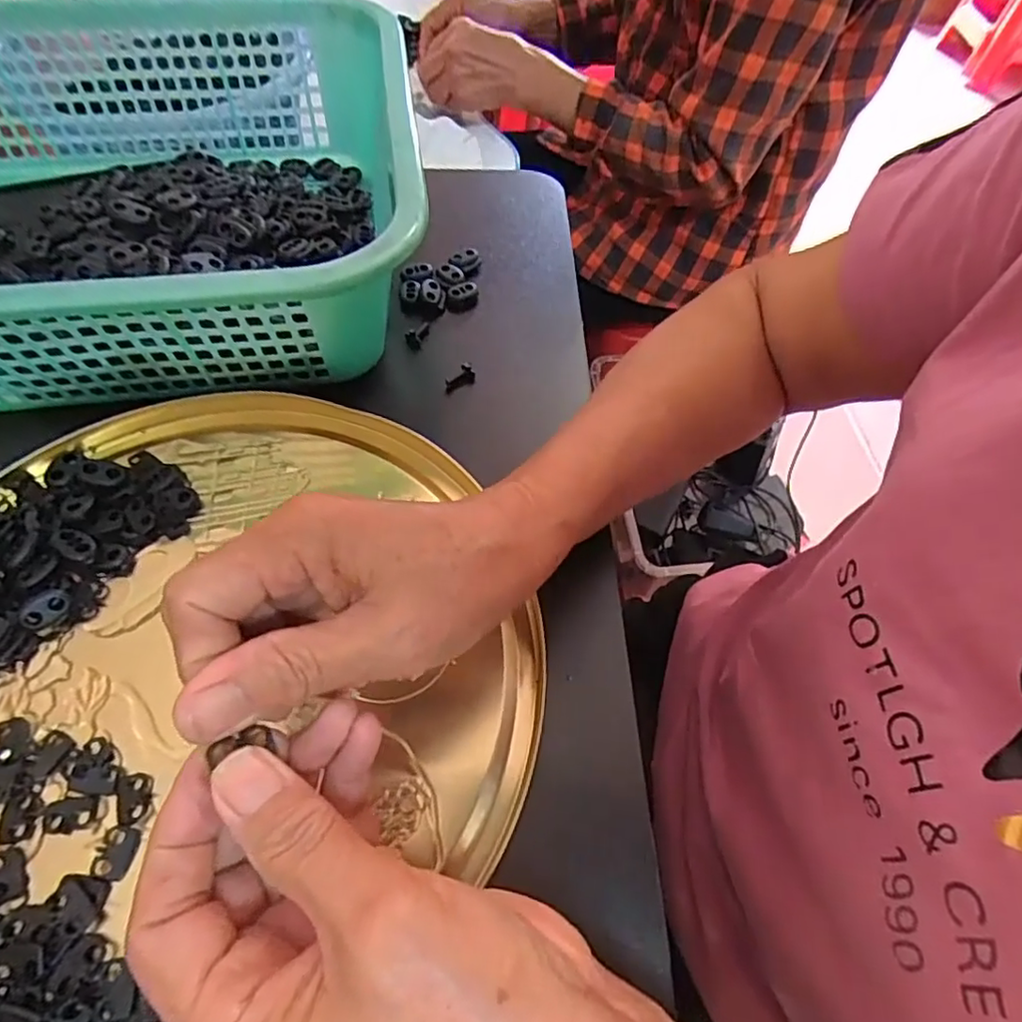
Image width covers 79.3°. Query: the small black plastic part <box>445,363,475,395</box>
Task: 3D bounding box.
[{"bbox_3d":[-0.031,-0.080,0.371,0.021,0.014,0.006,-28,64,-19],"label":"small black plastic part"}]

